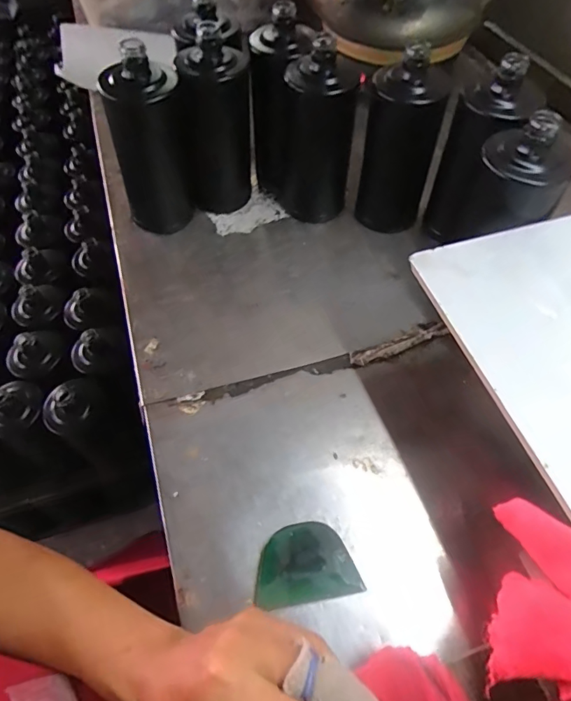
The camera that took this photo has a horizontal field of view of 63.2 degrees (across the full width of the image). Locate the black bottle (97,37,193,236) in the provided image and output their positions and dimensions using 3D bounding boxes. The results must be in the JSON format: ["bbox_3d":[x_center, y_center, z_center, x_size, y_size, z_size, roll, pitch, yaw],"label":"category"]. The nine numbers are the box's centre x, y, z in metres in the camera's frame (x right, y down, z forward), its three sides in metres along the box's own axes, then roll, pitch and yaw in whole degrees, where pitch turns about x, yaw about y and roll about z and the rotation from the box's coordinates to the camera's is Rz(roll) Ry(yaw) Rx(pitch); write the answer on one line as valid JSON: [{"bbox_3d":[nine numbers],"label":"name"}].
[{"bbox_3d":[-0.149,-0.222,0.515,0.078,0.179,0.063,-10,56,-8],"label":"black bottle"}]

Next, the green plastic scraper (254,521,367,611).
[{"bbox_3d":[0.015,0.165,0.361,0.078,0.008,0.056,-9,56,-7],"label":"green plastic scraper"}]

